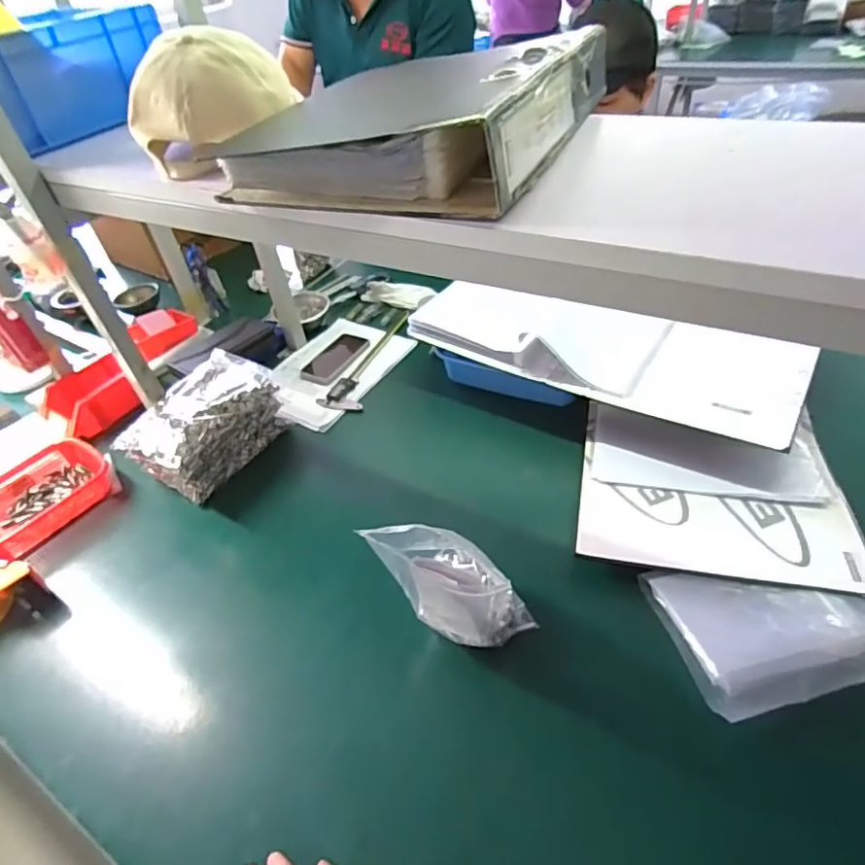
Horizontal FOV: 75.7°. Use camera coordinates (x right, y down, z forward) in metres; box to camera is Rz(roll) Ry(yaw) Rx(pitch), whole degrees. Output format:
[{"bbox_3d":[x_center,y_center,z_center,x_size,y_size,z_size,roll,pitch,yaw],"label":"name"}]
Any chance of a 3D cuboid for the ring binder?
[{"bbox_3d":[-0.008,-0.315,0.546,0.283,0.073,0.329,14,47,22],"label":"ring binder"}]

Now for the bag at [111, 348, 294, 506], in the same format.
[{"bbox_3d":[-0.372,-0.007,0.955,0.159,0.133,0.244,15,47,23],"label":"bag"}]

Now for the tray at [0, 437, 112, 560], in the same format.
[{"bbox_3d":[-0.664,0.107,0.938,0.188,0.044,0.227,18,48,25],"label":"tray"}]

